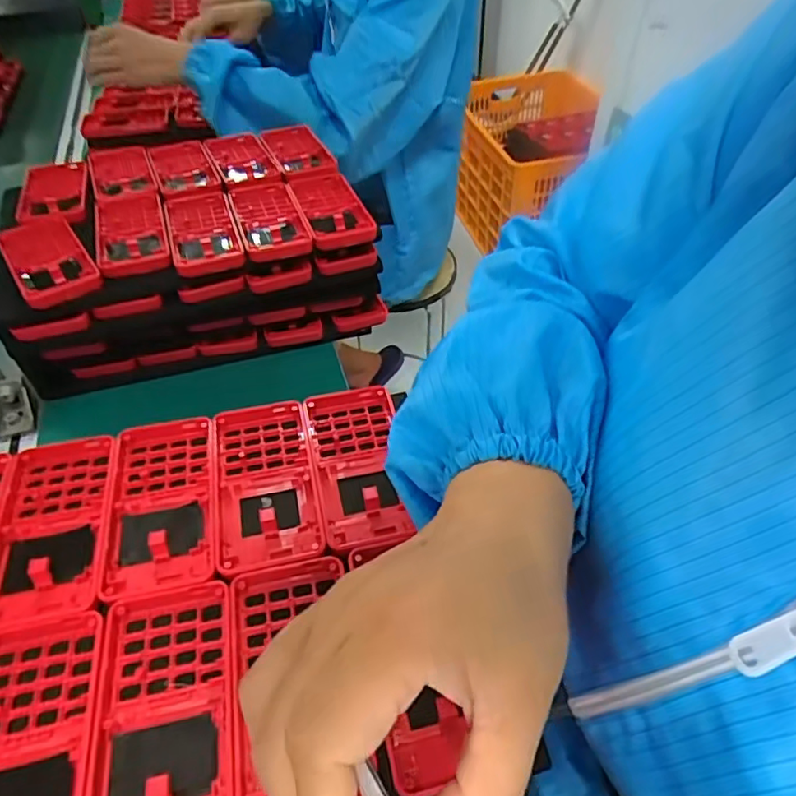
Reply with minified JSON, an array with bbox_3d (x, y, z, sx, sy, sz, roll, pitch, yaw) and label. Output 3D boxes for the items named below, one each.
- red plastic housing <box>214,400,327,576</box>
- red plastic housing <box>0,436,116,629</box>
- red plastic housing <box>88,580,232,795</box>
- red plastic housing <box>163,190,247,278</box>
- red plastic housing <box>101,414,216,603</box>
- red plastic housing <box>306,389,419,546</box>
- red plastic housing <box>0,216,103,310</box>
[{"bbox_3d":[-0.084,0.052,0.360,0.061,0.013,0.121,-12,49,-9],"label":"red plastic housing"},{"bbox_3d":[-0.207,0.074,0.338,0.065,0.014,0.124,-12,49,-9],"label":"red plastic housing"},{"bbox_3d":[-0.111,0.150,0.269,0.061,0.009,0.121,-10,49,-7],"label":"red plastic housing"},{"bbox_3d":[-0.188,-0.161,0.551,0.063,0.017,0.132,-17,50,-13],"label":"red plastic housing"},{"bbox_3d":[-0.147,0.062,0.350,0.063,0.013,0.121,-11,49,-8],"label":"red plastic housing"},{"bbox_3d":[-0.025,0.041,0.373,0.059,0.019,0.124,-11,49,-8],"label":"red plastic housing"},{"bbox_3d":[-0.318,-0.127,0.517,0.062,0.017,0.128,-29,53,-22],"label":"red plastic housing"}]

